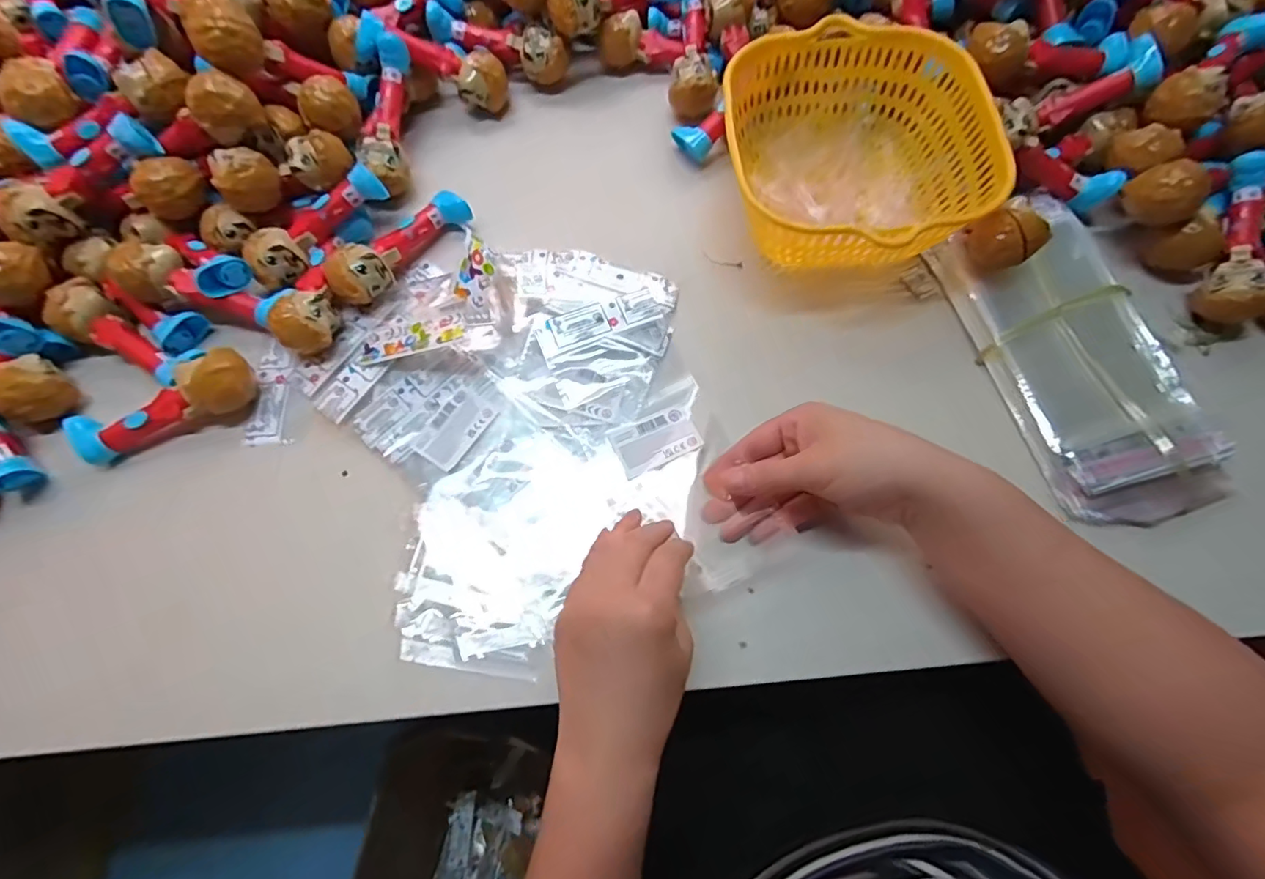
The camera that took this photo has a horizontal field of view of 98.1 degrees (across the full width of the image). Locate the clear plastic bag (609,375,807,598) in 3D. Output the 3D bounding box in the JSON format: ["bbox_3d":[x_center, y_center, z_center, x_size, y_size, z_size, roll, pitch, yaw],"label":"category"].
[{"bbox_3d":[0.045,0.033,0.392,0.082,0.011,0.145,-29,77,-9],"label":"clear plastic bag"}]

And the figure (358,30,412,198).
[{"bbox_3d":[-0.209,-0.275,0.469,0.033,0.036,0.127,1,85,2],"label":"figure"}]

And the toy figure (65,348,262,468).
[{"bbox_3d":[-0.340,-0.029,0.398,0.123,0.042,0.044,-23,71,-7],"label":"toy figure"}]

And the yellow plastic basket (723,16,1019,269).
[{"bbox_3d":[0.171,-0.220,0.434,0.197,0.074,0.208,4,70,3],"label":"yellow plastic basket"}]

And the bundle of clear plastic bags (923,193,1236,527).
[{"bbox_3d":[0.332,-0.062,0.409,0.122,0.028,0.245,-15,70,-4],"label":"bundle of clear plastic bags"}]

